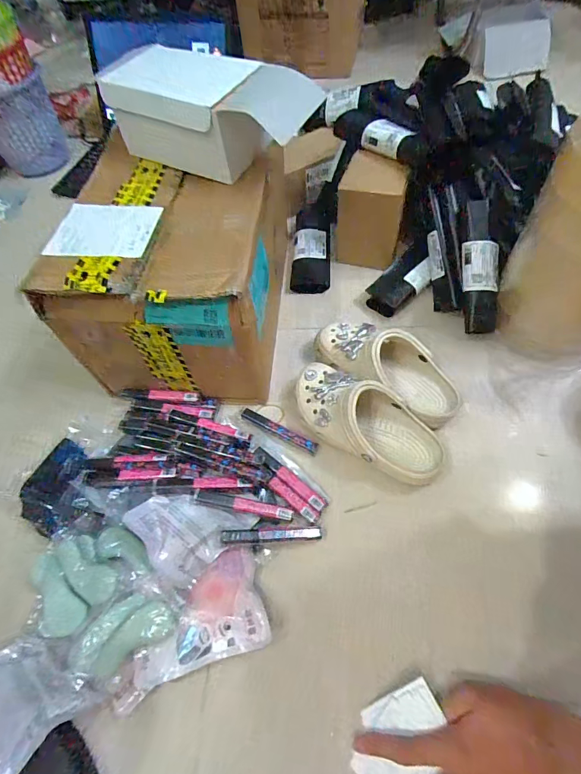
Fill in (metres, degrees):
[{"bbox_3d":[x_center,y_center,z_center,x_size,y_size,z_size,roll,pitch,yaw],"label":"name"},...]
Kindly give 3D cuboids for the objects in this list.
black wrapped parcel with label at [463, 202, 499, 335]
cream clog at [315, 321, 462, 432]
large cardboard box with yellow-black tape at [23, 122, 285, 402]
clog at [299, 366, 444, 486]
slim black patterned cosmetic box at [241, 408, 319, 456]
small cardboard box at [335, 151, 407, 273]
[{"bbox_3d":[0.296,-0.188,0.625,0.053,0.039,0.204,-4,95,1],"label":"black wrapped parcel with label"},{"bbox_3d":[0.145,-0.034,0.588,0.224,0.082,0.102,33,65,21],"label":"cream clog"},{"bbox_3d":[-0.156,-0.139,0.585,0.257,0.234,0.252,4,58,6],"label":"large cardboard box with yellow-black tape"},{"bbox_3d":[0.102,0.046,0.543,0.222,0.078,0.101,33,66,21],"label":"clog"},{"bbox_3d":[-0.017,0.063,0.575,0.121,0.020,0.015,24,63,17],"label":"slim black patterned cosmetic box"},{"bbox_3d":[0.142,-0.309,0.698,0.110,0.144,0.112,11,59,10],"label":"small cardboard box"}]

